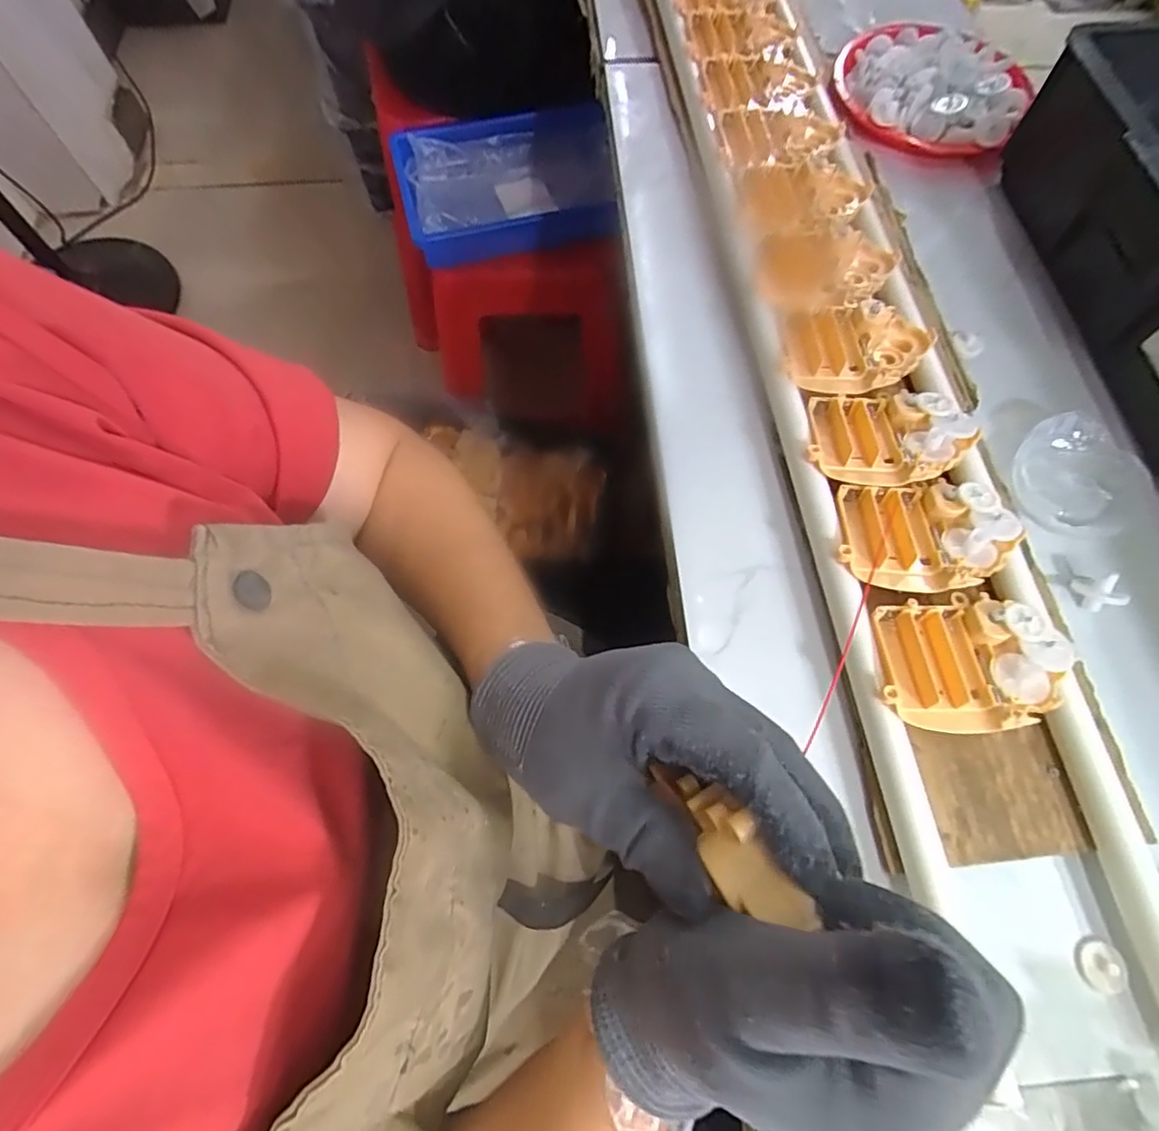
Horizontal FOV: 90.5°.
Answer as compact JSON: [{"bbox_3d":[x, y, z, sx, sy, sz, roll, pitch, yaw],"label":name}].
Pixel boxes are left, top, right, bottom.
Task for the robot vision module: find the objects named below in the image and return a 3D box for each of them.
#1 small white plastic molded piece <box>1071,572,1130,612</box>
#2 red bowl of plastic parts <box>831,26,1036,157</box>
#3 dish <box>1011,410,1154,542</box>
[{"bbox_3d":[0.321,0.017,0.356,0.018,0.019,0.022,-15,68,-7],"label":"small white plastic molded piece"},{"bbox_3d":[0.329,-0.457,0.542,0.177,0.040,0.168,0,67,0],"label":"red bowl of plastic parts"},{"bbox_3d":[0.338,-0.061,0.392,0.085,0.021,0.077,-39,73,-15],"label":"dish"}]

